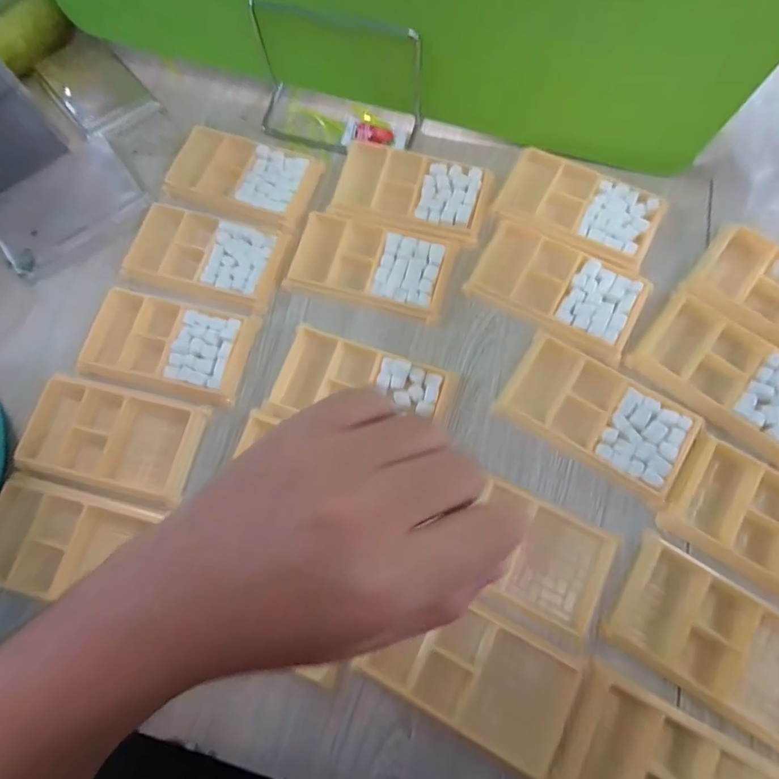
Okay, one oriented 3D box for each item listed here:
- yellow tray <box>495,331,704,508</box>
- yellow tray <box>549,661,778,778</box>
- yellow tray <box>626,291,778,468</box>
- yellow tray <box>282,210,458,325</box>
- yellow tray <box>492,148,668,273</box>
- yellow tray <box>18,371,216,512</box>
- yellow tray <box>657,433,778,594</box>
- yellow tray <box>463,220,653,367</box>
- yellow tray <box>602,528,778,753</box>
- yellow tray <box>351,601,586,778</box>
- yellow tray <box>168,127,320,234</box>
[{"bbox_3d":[0.157,0.019,0.319,0.133,0.013,0.074,33,77,11],"label":"yellow tray"},{"bbox_3d":[0.177,0.240,0.256,0.142,0.013,0.077,26,76,10],"label":"yellow tray"},{"bbox_3d":[0.260,-0.011,0.319,0.131,0.012,0.075,41,79,13],"label":"yellow tray"},{"bbox_3d":[-0.015,-0.108,0.366,0.134,0.009,0.076,15,75,7],"label":"yellow tray"},{"bbox_3d":[0.165,-0.158,0.371,0.133,0.011,0.077,29,77,10],"label":"yellow tray"},{"bbox_3d":[-0.220,0.040,0.345,0.138,0.026,0.080,13,74,6],"label":"yellow tray"},{"bbox_3d":[0.265,0.096,0.290,0.131,0.017,0.074,33,77,11],"label":"yellow tray"},{"bbox_3d":[0.139,-0.084,0.349,0.134,0.012,0.077,31,77,11],"label":"yellow tray"},{"bbox_3d":[0.218,0.166,0.275,0.134,0.013,0.074,32,77,11],"label":"yellow tray"},{"bbox_3d":[0.056,0.184,0.278,0.125,0.014,0.071,25,76,9],"label":"yellow tray"},{"bbox_3d":[-0.137,-0.199,0.398,0.133,0.014,0.079,20,75,8],"label":"yellow tray"}]

